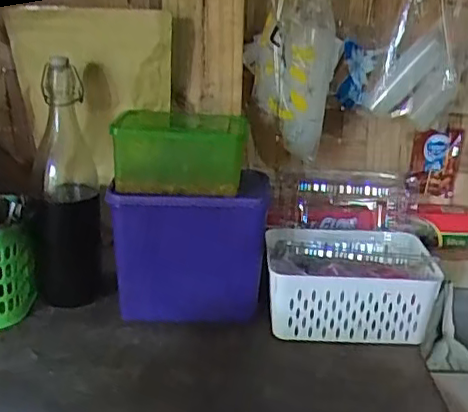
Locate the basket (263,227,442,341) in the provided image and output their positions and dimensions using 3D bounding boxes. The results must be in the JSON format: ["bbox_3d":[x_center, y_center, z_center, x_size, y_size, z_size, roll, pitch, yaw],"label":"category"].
[{"bbox_3d":[0.145,0.090,0.779,0.197,0.109,0.153,3,19,2],"label":"basket"}]

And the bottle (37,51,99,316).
[{"bbox_3d":[-0.216,-0.024,0.784,0.079,0.308,0.069,-3,20,-14],"label":"bottle"}]

